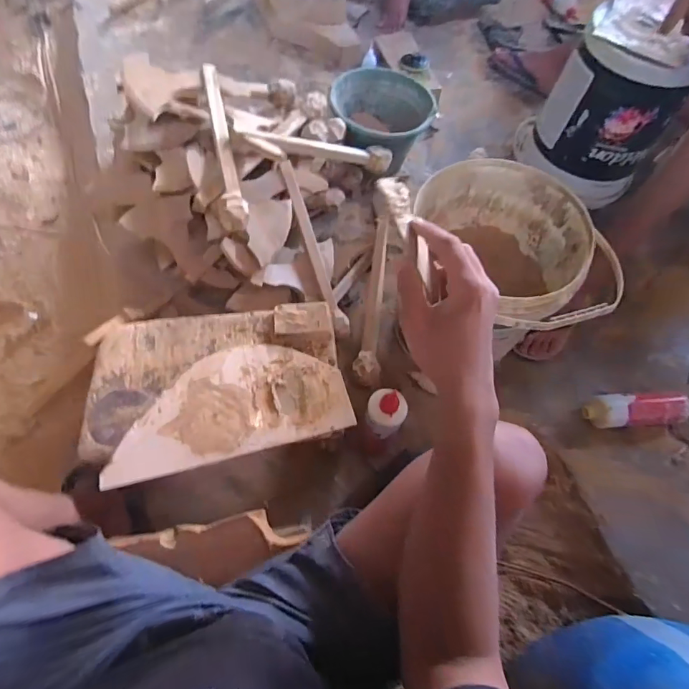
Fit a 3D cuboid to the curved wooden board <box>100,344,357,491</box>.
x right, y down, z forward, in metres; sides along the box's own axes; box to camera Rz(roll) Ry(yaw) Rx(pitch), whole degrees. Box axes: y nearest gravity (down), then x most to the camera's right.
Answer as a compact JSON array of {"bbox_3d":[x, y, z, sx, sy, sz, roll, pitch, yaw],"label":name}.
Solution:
[{"bbox_3d":[-0.181,0.092,0.706,0.359,0.025,0.173,-15,67,-8],"label":"curved wooden board"}]

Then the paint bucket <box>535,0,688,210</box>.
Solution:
[{"bbox_3d":[0.635,-0.577,1.048,0.272,0.328,0.248,30,64,12],"label":"paint bucket"}]

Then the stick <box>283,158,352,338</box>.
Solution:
[{"bbox_3d":[-0.062,-0.201,0.951,0.030,0.032,0.381,-19,92,-9],"label":"stick"}]

